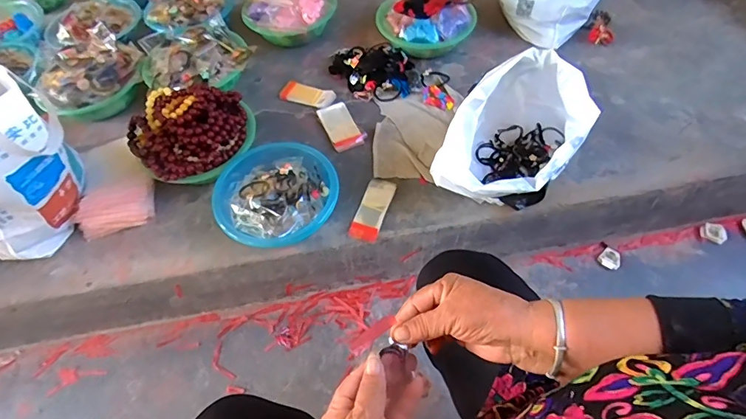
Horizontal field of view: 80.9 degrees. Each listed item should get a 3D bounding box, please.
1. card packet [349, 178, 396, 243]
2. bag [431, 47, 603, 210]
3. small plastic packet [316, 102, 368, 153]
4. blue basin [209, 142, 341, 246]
[{"bbox_3d":[0.001,-0.005,0.844,0.056,0.022,0.136,16,59,13],"label":"card packet"},{"bbox_3d":[0.268,-0.138,0.801,0.195,0.207,0.296,38,66,24],"label":"bag"},{"bbox_3d":[-0.071,-0.185,0.972,0.070,0.019,0.137,-23,58,-12],"label":"small plastic packet"},{"bbox_3d":[-0.185,-0.023,0.834,0.226,0.083,0.206,-41,62,-21],"label":"blue basin"}]

